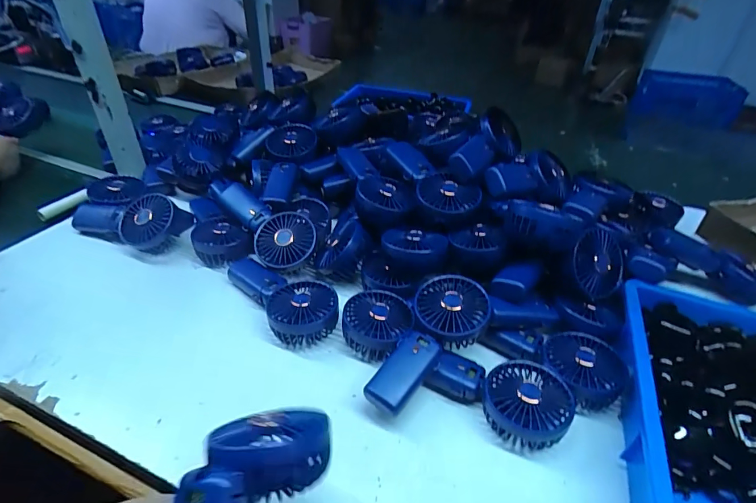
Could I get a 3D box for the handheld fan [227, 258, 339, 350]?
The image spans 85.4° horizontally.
[{"bbox_3d":[-0.123,0.054,0.536,0.084,0.047,0.179,-25,45,-32],"label":"handheld fan"}]

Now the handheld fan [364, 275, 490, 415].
[{"bbox_3d":[0.055,0.102,0.454,0.085,0.048,0.179,27,56,29],"label":"handheld fan"}]

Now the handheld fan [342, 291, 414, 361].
[{"bbox_3d":[0.000,0.089,0.509,0.085,0.048,0.091,11,37,11],"label":"handheld fan"}]

